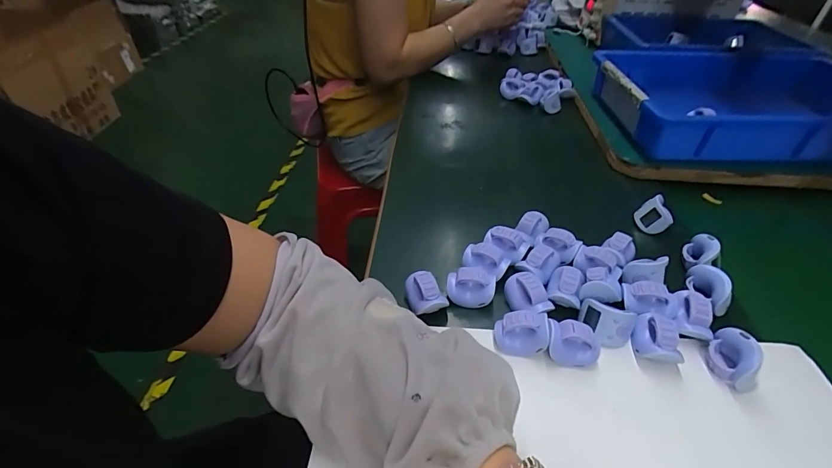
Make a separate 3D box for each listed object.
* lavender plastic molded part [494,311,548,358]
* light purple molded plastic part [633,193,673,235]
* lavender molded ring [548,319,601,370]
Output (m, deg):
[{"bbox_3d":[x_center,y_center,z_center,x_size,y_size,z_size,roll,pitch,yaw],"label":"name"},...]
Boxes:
[{"bbox_3d":[0.081,0.076,0.309,0.036,0.029,0.023,6,41,5],"label":"lavender plastic molded part"},{"bbox_3d":[0.245,-0.018,0.416,0.021,0.031,0.035,4,66,-50],"label":"light purple molded plastic part"},{"bbox_3d":[0.118,0.083,0.302,0.036,0.029,0.023,6,41,5],"label":"lavender molded ring"}]

